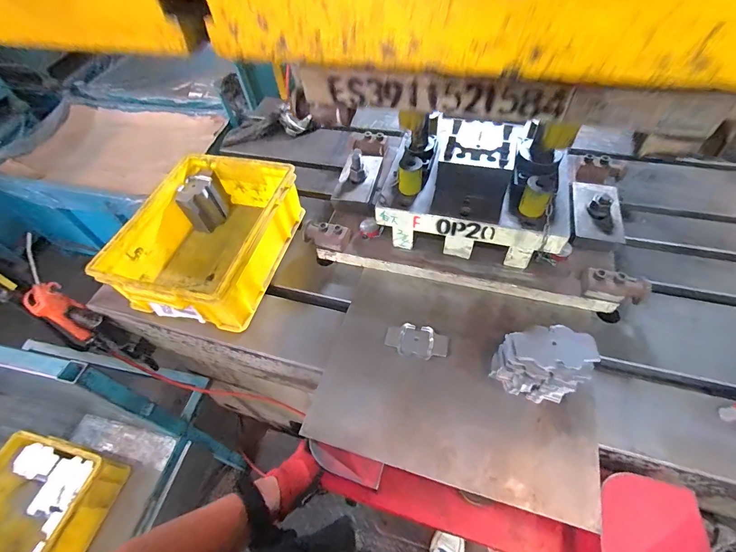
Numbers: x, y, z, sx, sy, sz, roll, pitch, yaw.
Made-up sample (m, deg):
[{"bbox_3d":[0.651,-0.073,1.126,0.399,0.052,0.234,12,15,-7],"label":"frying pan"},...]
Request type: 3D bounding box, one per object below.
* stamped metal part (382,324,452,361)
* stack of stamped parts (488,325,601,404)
[{"bbox_3d":[0.082,0.108,0.598,0.101,0.005,0.056,11,58,11],"label":"stamped metal part"},{"bbox_3d":[0.250,0.129,0.518,0.125,0.093,0.083,-2,57,3],"label":"stack of stamped parts"}]

